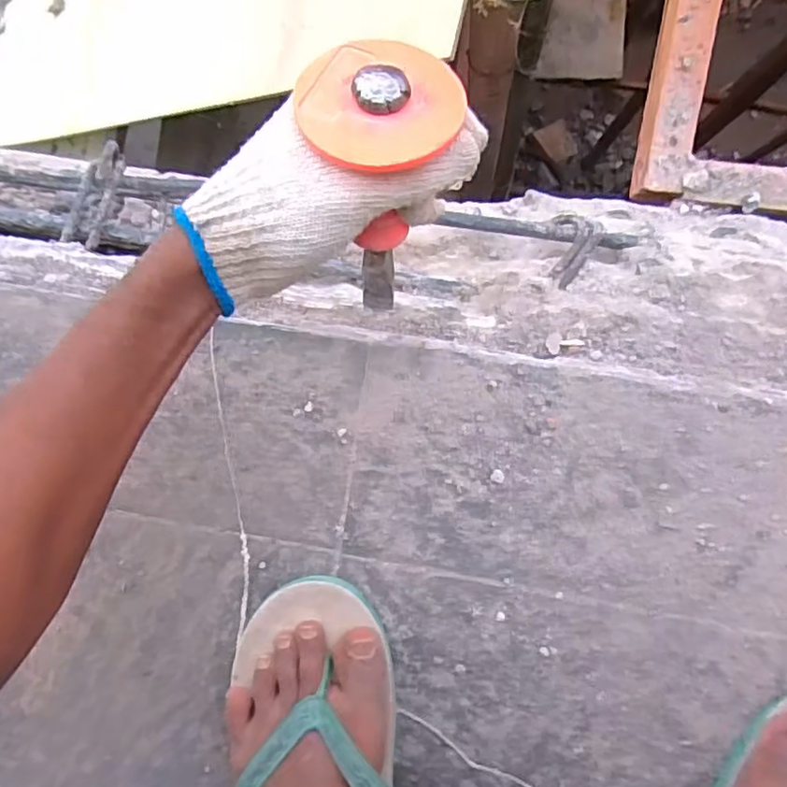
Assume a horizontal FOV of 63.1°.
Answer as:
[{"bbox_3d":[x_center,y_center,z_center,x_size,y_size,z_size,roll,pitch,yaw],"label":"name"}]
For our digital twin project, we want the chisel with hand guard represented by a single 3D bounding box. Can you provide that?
[{"bbox_3d":[-0.007,-0.102,0.365,0.074,0.178,0.070,0,65,-1],"label":"chisel with hand guard"}]

